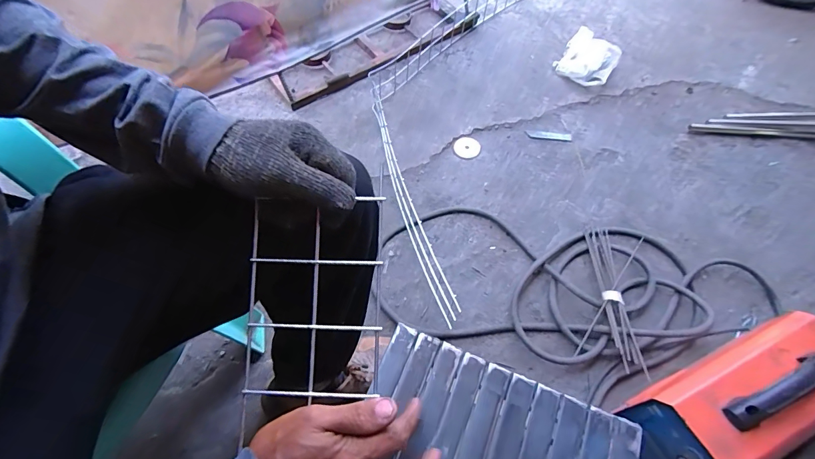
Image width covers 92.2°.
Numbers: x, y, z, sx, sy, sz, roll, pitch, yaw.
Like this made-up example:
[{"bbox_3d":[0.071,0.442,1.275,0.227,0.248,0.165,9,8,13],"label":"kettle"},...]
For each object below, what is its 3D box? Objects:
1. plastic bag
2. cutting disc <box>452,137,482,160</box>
[{"bbox_3d":[0.553,-0.525,1.194,0.163,0.051,0.206,31,64,17],"label":"plastic bag"},{"bbox_3d":[0.160,-0.218,1.056,0.073,0.007,0.073,1,67,-3],"label":"cutting disc"}]

